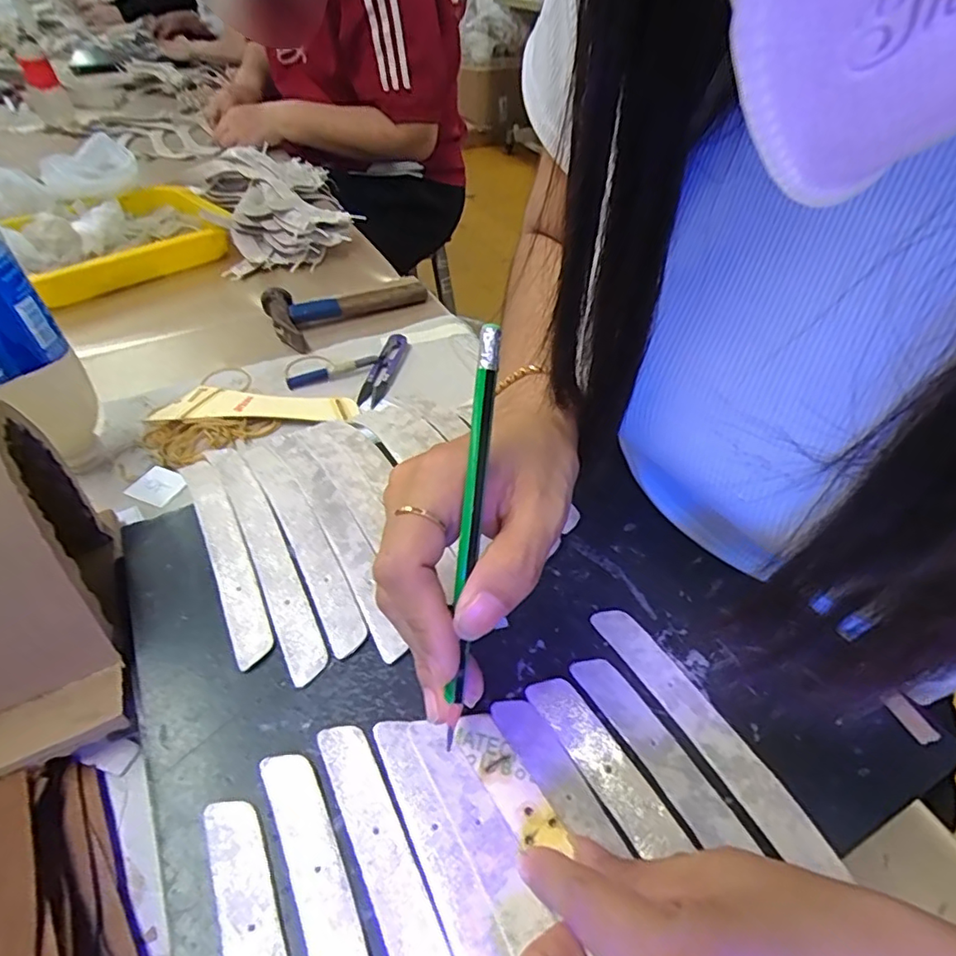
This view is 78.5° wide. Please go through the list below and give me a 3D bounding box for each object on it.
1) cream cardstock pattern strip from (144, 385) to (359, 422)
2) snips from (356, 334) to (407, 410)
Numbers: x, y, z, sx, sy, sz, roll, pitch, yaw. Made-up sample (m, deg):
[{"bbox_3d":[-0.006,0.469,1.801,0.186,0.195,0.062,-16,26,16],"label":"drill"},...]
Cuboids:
[{"bbox_3d":[-0.179,-0.060,0.481,0.154,0.008,0.048,1,43,2],"label":"cream cardstock pattern strip"},{"bbox_3d":[-0.083,-0.099,0.522,0.022,0.007,0.101,7,44,8],"label":"snips"}]

